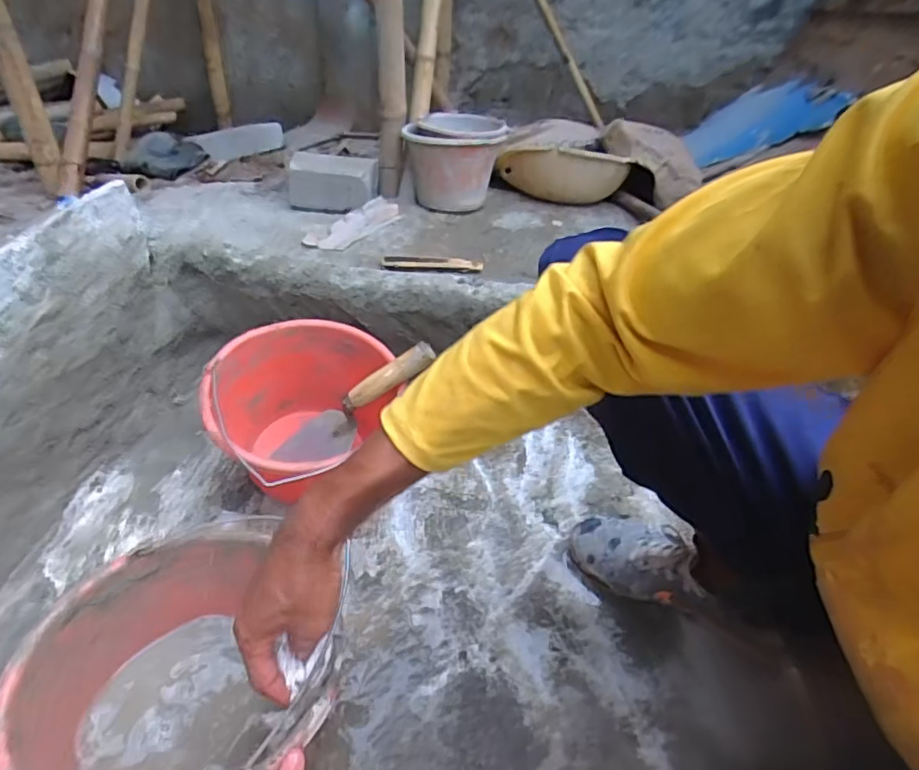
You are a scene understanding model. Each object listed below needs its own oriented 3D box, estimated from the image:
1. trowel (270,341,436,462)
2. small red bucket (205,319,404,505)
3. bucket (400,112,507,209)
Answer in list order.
[{"bbox_3d":[-0.142,0.032,0.761,0.076,0.275,0.059,36,34,-22],"label":"trowel"},{"bbox_3d":[-0.216,0.048,0.770,0.225,0.185,0.230,2,40,-2],"label":"small red bucket"},{"bbox_3d":[-0.016,-0.627,1.620,0.256,0.229,0.276,11,41,9],"label":"bucket"}]

